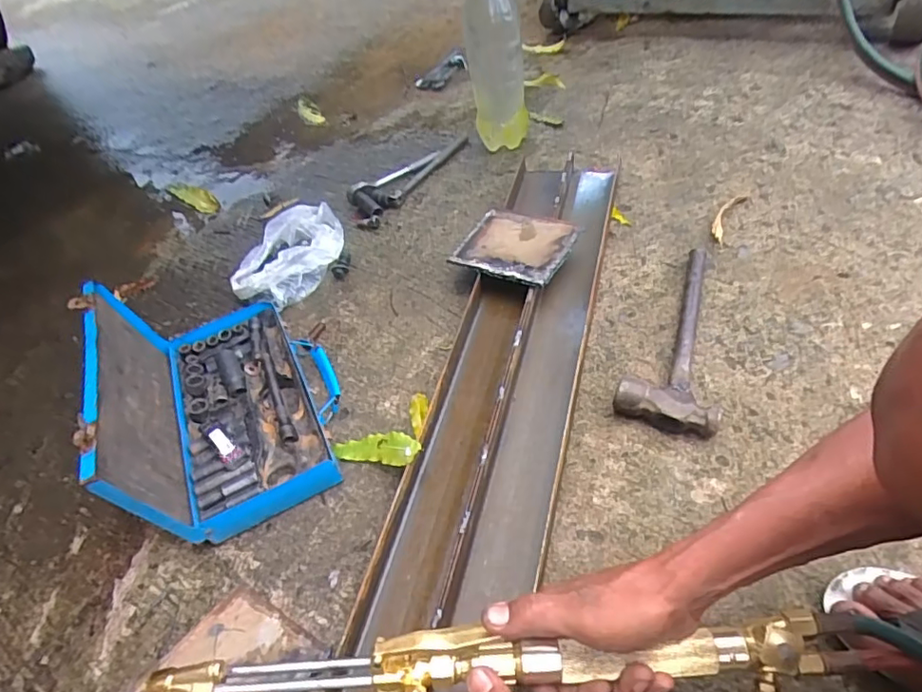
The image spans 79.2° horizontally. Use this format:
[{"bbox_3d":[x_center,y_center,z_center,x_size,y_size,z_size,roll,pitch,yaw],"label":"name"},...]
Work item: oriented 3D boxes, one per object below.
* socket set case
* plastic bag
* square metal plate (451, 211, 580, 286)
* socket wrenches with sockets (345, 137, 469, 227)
[{"bbox_3d":[-0.267,0.035,0.637,0.209,0.187,0.301,-26,50,-11],"label":"socket set case"},{"bbox_3d":[-0.265,-0.152,0.867,0.141,0.059,0.215,-5,49,7],"label":"plastic bag"},{"bbox_3d":[0.072,-0.135,0.743,0.144,0.010,0.120,20,62,27],"label":"square metal plate"},{"bbox_3d":[-0.099,-0.298,0.981,0.084,0.035,0.279,25,58,32],"label":"socket wrenches with sockets"}]

